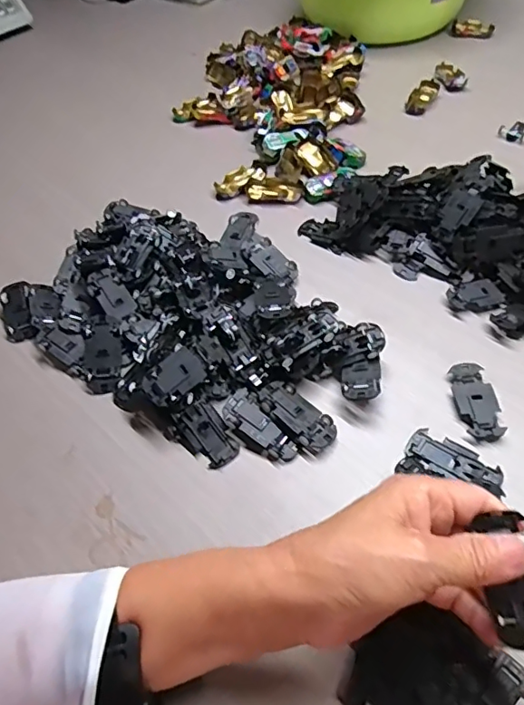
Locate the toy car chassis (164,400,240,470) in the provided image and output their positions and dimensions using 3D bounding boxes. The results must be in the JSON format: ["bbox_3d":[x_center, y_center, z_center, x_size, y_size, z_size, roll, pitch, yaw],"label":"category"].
[{"bbox_3d":[-0.044,0.065,0.399,0.038,0.014,0.052,-34,56,-19],"label":"toy car chassis"}]

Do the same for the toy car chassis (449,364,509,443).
[{"bbox_3d":[0.163,0.037,0.401,0.029,0.007,0.066,-5,51,2],"label":"toy car chassis"}]

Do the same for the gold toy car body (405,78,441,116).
[{"bbox_3d":[0.215,-0.343,0.705,0.027,0.017,0.064,31,74,26],"label":"gold toy car body"}]

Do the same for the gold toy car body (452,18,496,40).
[{"bbox_3d":[0.333,-0.511,0.827,0.062,0.013,0.036,20,56,20],"label":"gold toy car body"}]

